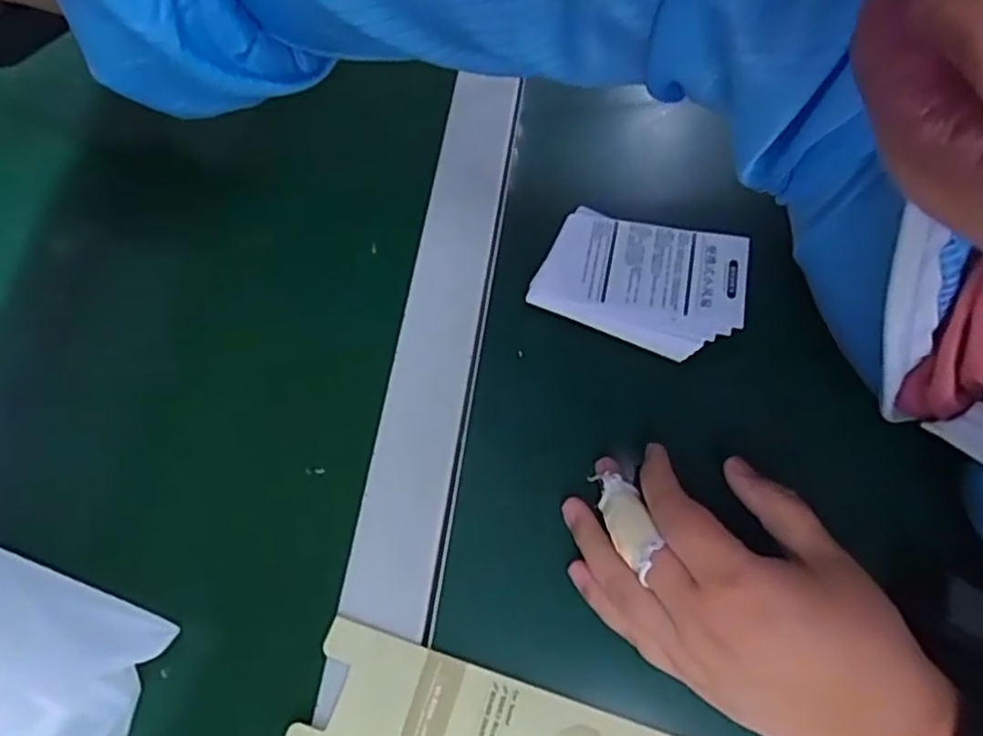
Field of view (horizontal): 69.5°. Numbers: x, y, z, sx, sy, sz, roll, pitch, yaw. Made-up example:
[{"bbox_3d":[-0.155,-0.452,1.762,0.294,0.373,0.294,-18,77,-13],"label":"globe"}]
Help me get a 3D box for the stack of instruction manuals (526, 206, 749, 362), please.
[{"bbox_3d":[0.075,-0.044,0.362,0.099,0.020,0.068,16,67,10],"label":"stack of instruction manuals"}]

